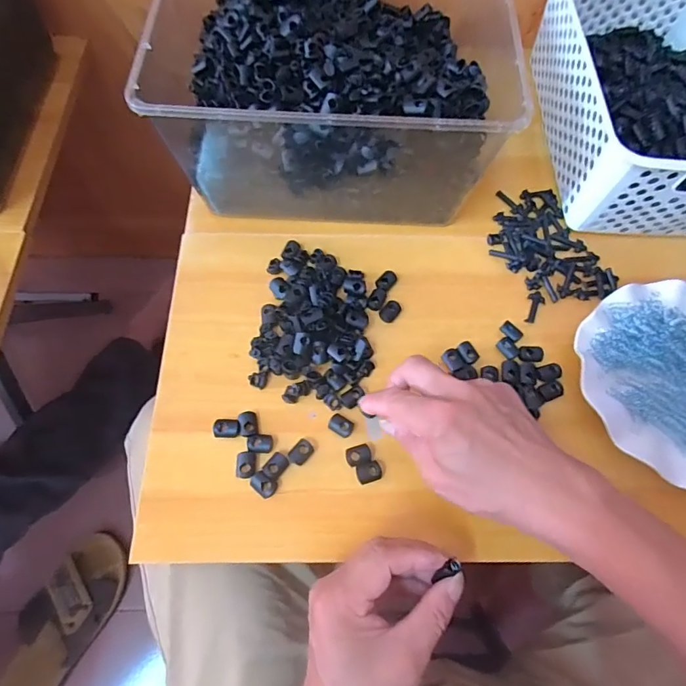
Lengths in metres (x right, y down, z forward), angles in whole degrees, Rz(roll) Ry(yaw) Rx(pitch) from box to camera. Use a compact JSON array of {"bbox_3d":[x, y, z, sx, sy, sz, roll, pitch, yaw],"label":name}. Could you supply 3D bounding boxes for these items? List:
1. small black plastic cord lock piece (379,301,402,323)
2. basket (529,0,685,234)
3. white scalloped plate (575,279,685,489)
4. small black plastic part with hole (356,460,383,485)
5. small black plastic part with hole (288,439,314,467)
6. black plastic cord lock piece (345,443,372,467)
[{"bbox_3d":[0.044,-0.030,0.425,0.015,0.005,0.023,38,71,12],"label":"small black plastic cord lock piece"},{"bbox_3d":[0.316,-0.253,0.467,0.197,0.112,0.297,1,68,-2],"label":"basket"},{"bbox_3d":[0.295,0.033,0.391,0.175,0.030,0.179,1,68,-2],"label":"white scalloped plate"},{"bbox_3d":[0.021,0.103,0.364,0.021,0.004,0.016,-14,69,-8],"label":"small black plastic part with hole"},{"bbox_3d":[-0.034,0.089,0.370,0.015,0.004,0.021,36,71,12],"label":"small black plastic part with hole"},{"bbox_3d":[0.013,0.091,0.369,0.021,0.004,0.015,-15,69,-8],"label":"black plastic cord lock piece"}]

